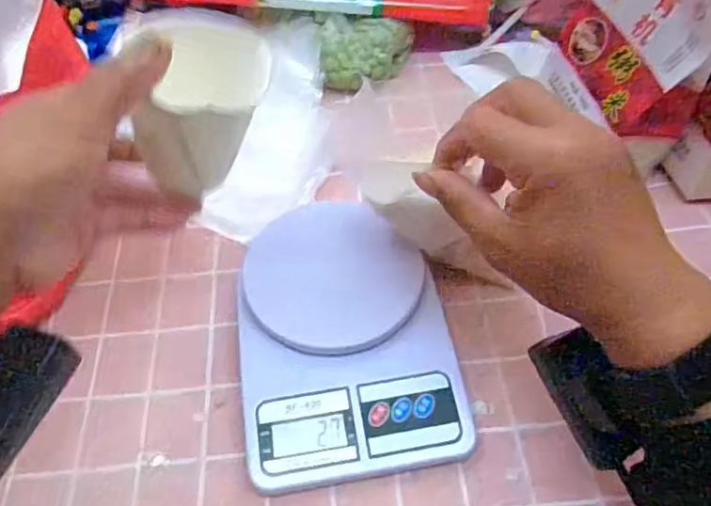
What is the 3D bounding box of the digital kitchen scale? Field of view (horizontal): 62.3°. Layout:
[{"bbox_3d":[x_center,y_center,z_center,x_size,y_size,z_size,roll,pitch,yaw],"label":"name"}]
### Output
[{"bbox_3d":[-0.007,0.052,0.398,0.137,0.037,0.190,-8,54,-4],"label":"digital kitchen scale"}]

